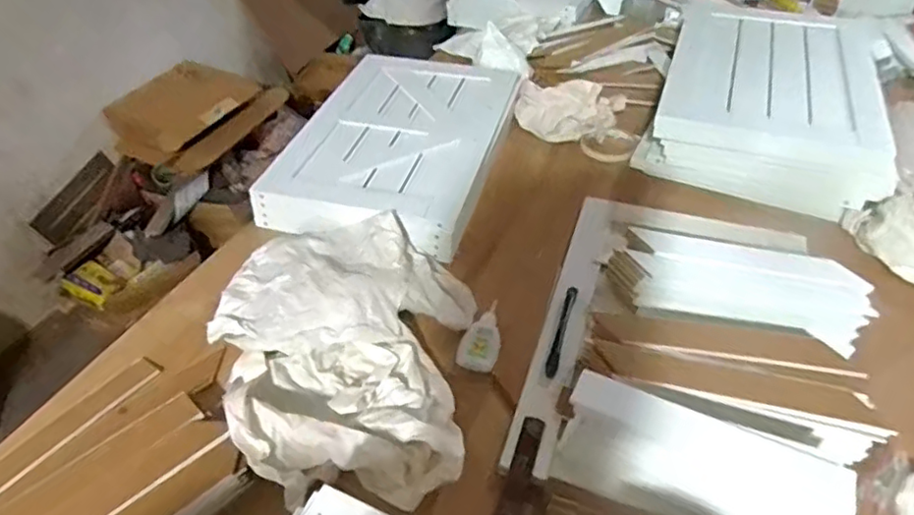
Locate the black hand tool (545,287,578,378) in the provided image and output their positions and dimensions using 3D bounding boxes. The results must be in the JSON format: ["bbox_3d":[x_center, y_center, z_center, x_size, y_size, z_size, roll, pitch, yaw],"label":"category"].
[{"bbox_3d":[0.111,0.076,0.651,0.012,0.012,0.122,11,44,15],"label":"black hand tool"}]

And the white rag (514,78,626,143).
[{"bbox_3d":[0.178,-0.238,0.979,0.169,0.059,0.090,9,43,13],"label":"white rag"}]

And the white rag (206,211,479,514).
[{"bbox_3d":[-0.108,0.081,0.634,0.267,0.059,0.322,2,42,4],"label":"white rag"}]

